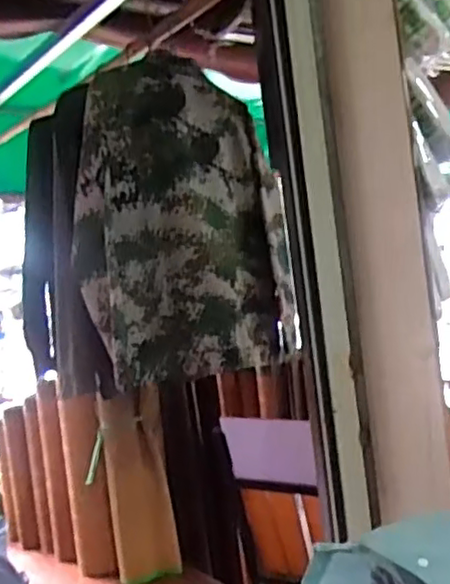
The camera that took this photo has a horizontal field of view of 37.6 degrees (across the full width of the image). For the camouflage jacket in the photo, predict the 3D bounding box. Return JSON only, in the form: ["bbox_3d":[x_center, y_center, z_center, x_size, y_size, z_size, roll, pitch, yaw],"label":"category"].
[{"bbox_3d":[-0.105,-0.161,1.513,0.204,0.677,0.567,-7,1,42],"label":"camouflage jacket"}]

